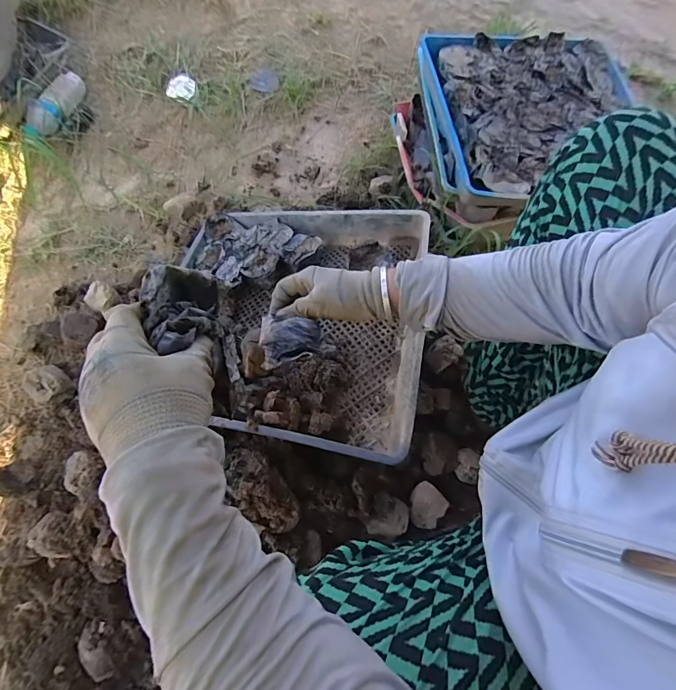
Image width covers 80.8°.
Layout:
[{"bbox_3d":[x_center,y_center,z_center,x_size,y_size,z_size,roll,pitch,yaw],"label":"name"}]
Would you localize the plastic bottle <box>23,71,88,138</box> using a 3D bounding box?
[{"bbox_3d":[-0.718,-0.619,1.016,0.062,0.058,0.249,7,60,1],"label":"plastic bottle"}]

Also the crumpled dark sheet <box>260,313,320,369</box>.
[{"bbox_3d":[-0.051,-0.007,0.420,0.063,0.018,0.063,2,63,-3],"label":"crumpled dark sheet"}]

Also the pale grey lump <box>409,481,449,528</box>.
[{"bbox_3d":[0.134,0.245,0.601,0.053,0.033,0.056,34,64,16],"label":"pale grey lump"}]

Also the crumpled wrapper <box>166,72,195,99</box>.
[{"bbox_3d":[-0.430,-0.708,1.085,0.076,0.011,0.116,-7,61,-7],"label":"crumpled wrapper"}]

